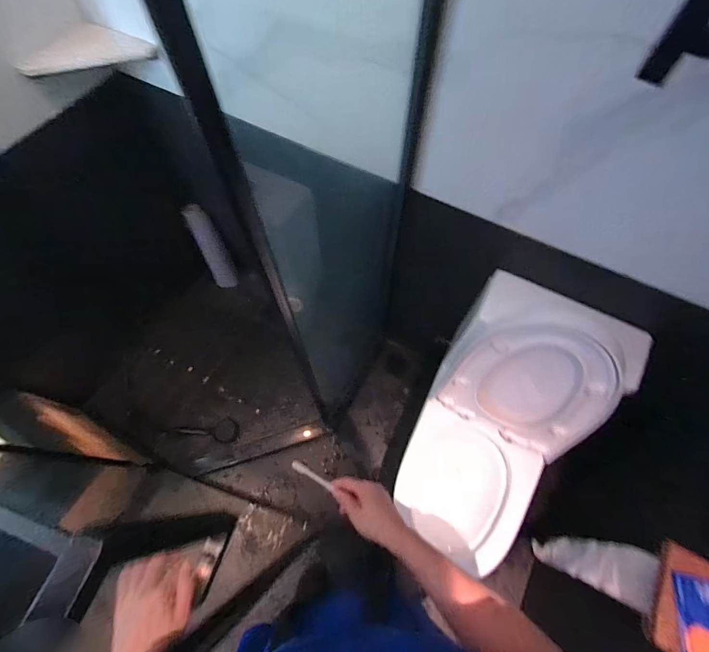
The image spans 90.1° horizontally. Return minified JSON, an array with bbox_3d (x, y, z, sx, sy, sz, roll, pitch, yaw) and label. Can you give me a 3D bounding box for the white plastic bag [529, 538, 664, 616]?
[{"bbox_3d":[0.590,0.586,0.890,0.134,0.462,0.025,-37,71,-16],"label":"white plastic bag"}]

